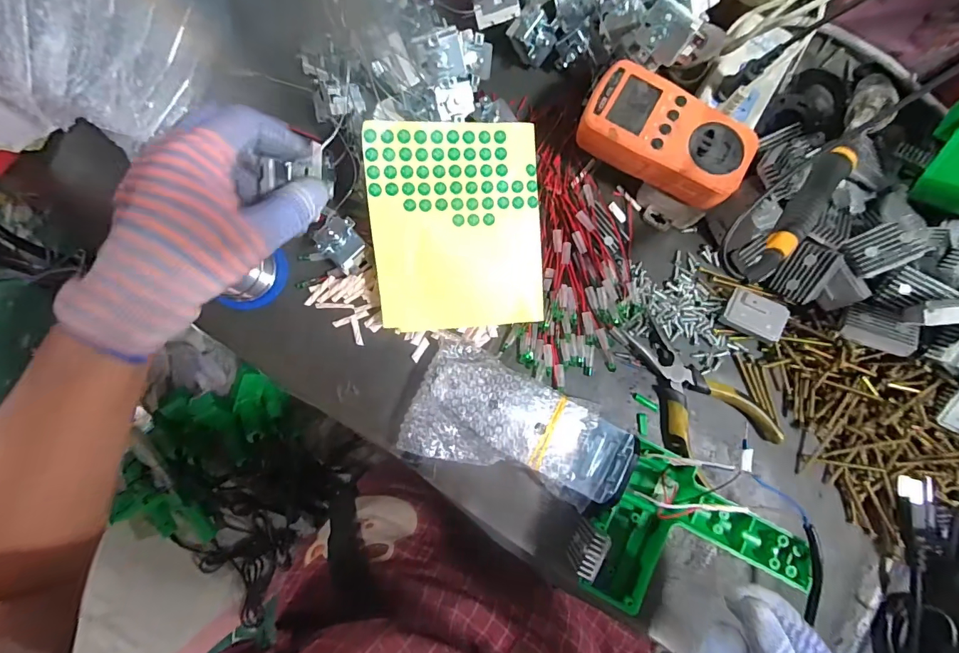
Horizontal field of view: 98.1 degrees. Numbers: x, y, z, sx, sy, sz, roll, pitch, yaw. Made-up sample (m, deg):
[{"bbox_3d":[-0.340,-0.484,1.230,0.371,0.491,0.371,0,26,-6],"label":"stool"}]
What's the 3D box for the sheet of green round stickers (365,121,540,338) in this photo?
[{"bbox_3d":[-0.016,-0.074,0.326,0.127,0.012,0.155,-5,106,-7],"label":"sheet of green round stickers"}]

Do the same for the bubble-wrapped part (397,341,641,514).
[{"bbox_3d":[0.030,0.080,0.320,0.163,0.041,0.087,22,82,0],"label":"bubble-wrapped part"}]

